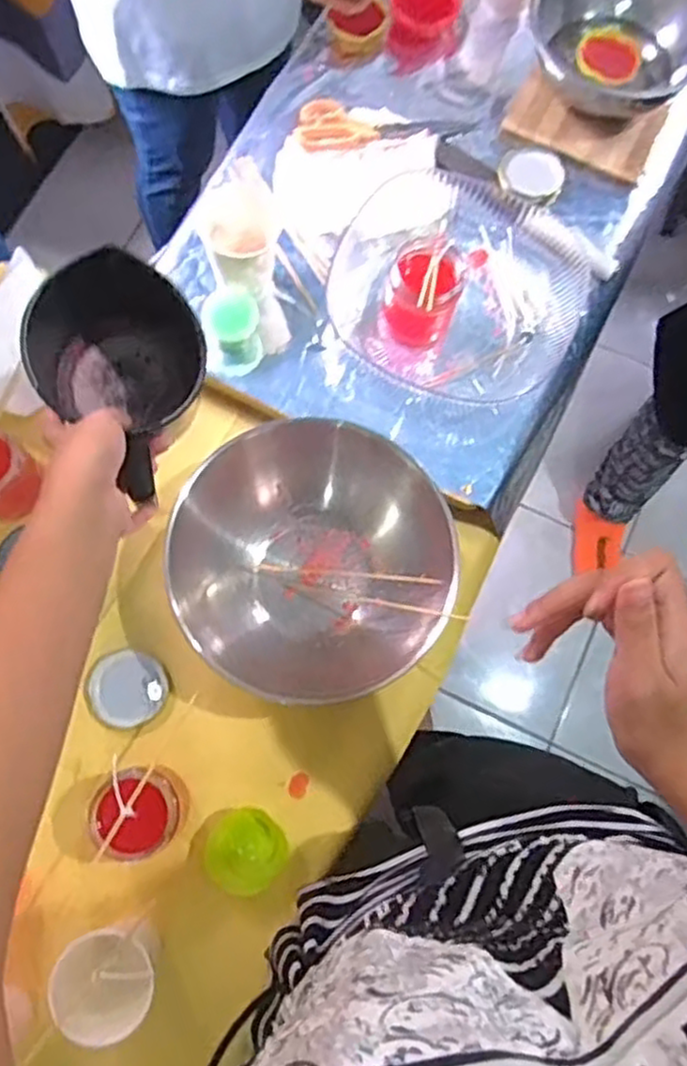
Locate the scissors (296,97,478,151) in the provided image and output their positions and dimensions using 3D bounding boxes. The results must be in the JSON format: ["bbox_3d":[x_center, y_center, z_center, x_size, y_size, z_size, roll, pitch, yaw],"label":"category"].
[{"bbox_3d":[0.047,-0.436,0.784,0.188,0.019,0.065,1,75,-2],"label":"scissors"}]

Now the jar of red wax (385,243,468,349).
[{"bbox_3d":[0.075,-0.224,0.687,0.064,0.084,0.064,0,75,-2],"label":"jar of red wax"}]

